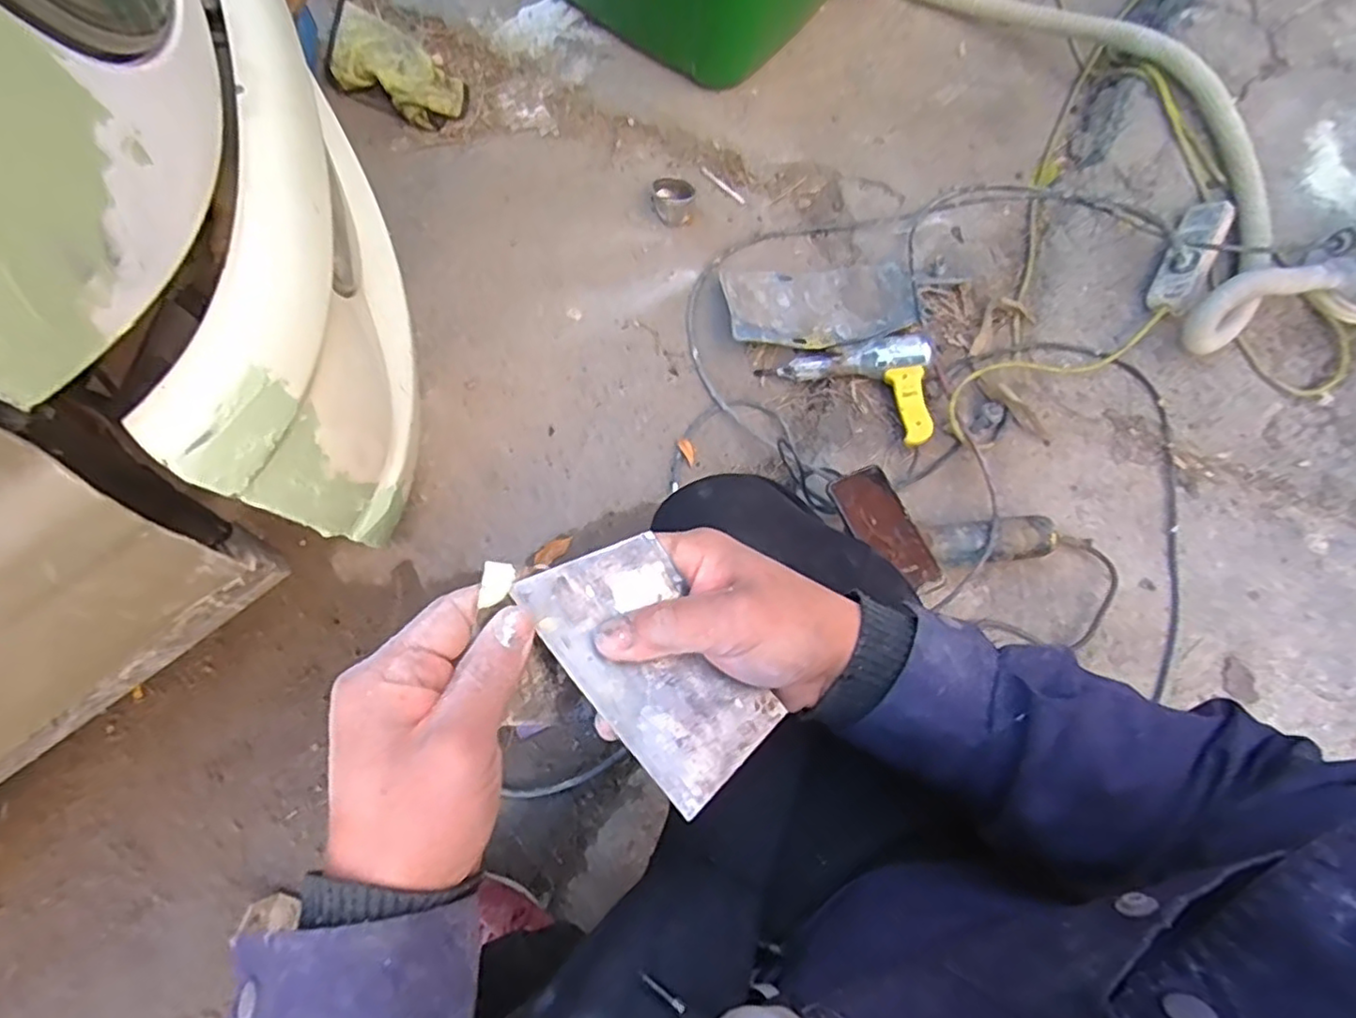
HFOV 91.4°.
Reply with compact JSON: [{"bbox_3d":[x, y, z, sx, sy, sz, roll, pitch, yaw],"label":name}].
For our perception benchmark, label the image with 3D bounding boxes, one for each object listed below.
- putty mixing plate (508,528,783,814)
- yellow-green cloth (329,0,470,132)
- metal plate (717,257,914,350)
[{"bbox_3d":[-0.012,0.072,0.319,0.070,0.010,0.128,-35,82,-27],"label":"putty mixing plate"},{"bbox_3d":[-0.489,-0.736,1.096,0.152,0.042,0.314,-42,80,-16],"label":"yellow-green cloth"},{"bbox_3d":[0.206,-0.310,0.985,0.274,0.040,0.148,-5,71,-4],"label":"metal plate"}]

